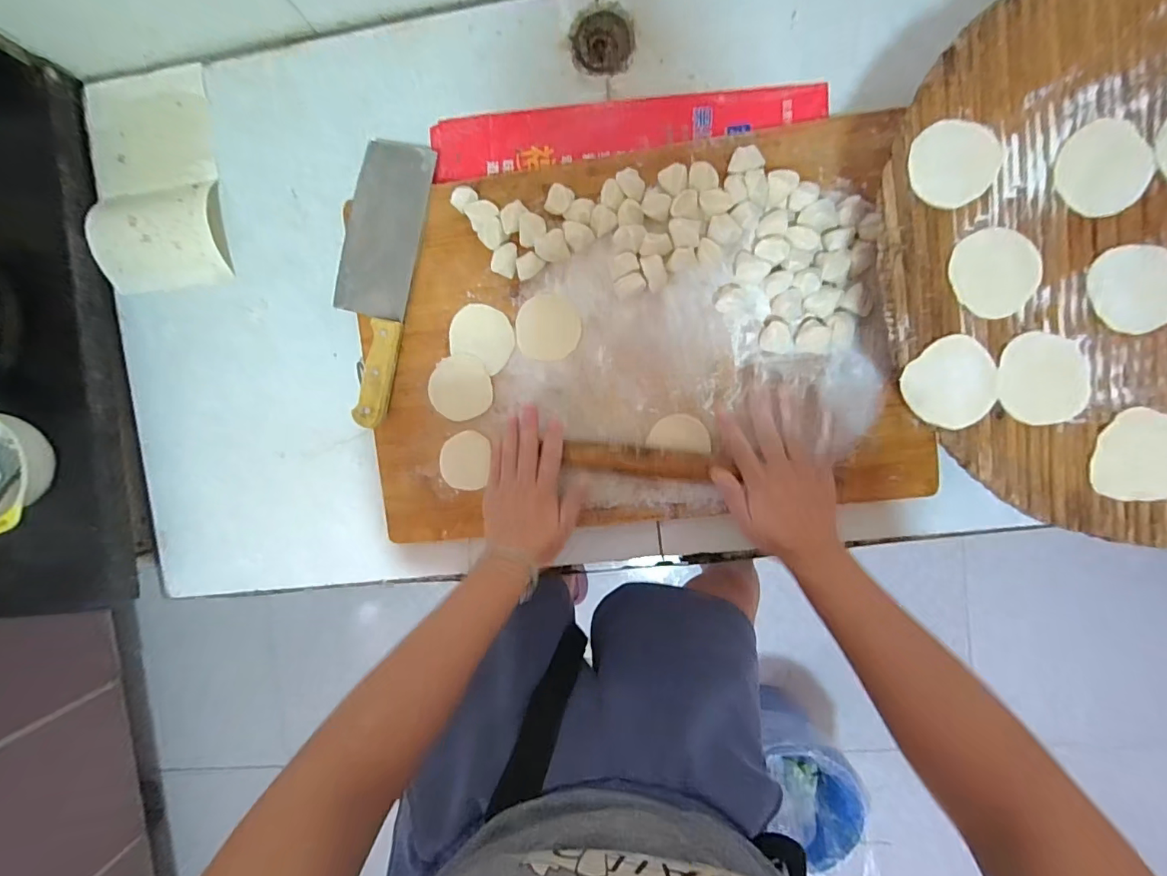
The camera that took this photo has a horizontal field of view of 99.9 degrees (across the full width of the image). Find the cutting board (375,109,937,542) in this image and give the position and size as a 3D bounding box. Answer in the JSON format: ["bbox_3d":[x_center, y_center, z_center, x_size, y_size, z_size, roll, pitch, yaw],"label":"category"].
[{"bbox_3d":[0.045,-0.095,0.492,0.522,0.025,0.368,-4,96,6],"label":"cutting board"}]

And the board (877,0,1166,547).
[{"bbox_3d":[0.467,-0.149,0.356,0.454,0.015,0.438,-12,92,5],"label":"board"}]

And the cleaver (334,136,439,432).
[{"bbox_3d":[-0.217,-0.160,0.503,0.079,0.018,0.281,13,95,5],"label":"cleaver"}]

